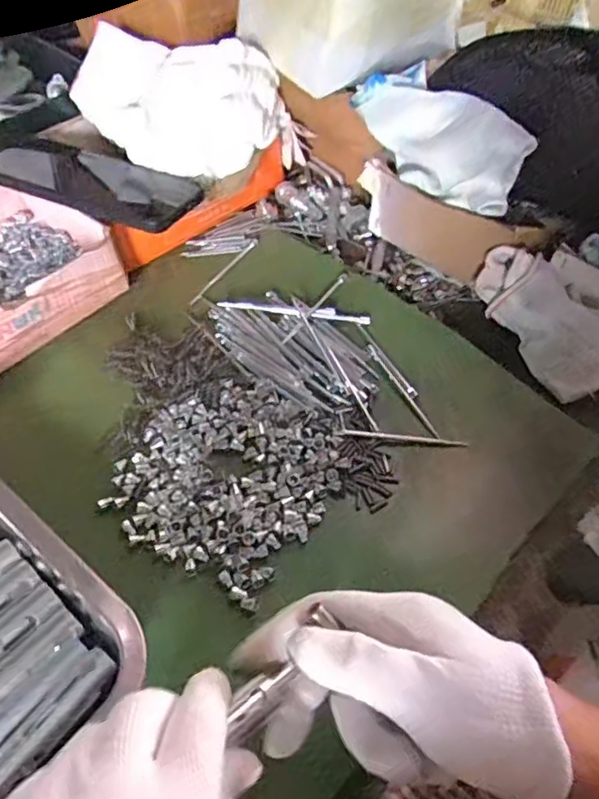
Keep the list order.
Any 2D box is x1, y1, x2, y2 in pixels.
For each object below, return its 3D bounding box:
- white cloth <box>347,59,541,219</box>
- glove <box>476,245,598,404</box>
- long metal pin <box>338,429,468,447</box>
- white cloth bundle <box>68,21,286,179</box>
[{"bbox_3d":[0.106,-0.192,0.440,0.127,0.065,0.051,30,58,19],"label":"white cloth"},{"bbox_3d":[0.185,-0.059,0.437,0.070,0.025,0.124,-44,79,14],"label":"glove"},{"bbox_3d":[0.068,0.025,0.392,0.082,0.005,0.004,7,54,2],"label":"long metal pin"},{"bbox_3d":[-0.105,-0.242,0.488,0.173,0.080,0.099,13,54,8],"label":"white cloth bundle"}]

